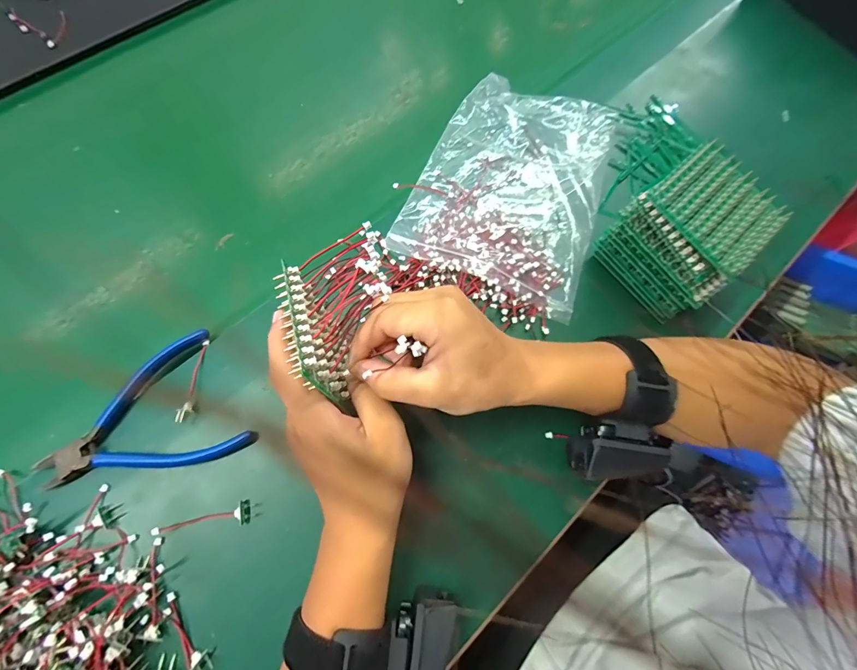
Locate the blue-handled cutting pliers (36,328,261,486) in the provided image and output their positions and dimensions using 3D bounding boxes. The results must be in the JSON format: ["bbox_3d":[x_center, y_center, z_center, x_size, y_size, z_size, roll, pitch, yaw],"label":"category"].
[{"bbox_3d":[-0.215,0.069,0.290,0.134,0.018,0.101,-28,74,-11],"label":"blue-handled cutting pliers"}]

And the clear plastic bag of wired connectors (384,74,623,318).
[{"bbox_3d":[0.084,-0.152,0.371,0.164,0.026,0.235,19,71,5],"label":"clear plastic bag of wired connectors"}]

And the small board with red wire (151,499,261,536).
[{"bbox_3d":[-0.156,0.132,0.272,0.065,0.012,0.016,-14,72,-7],"label":"small board with red wire"}]

